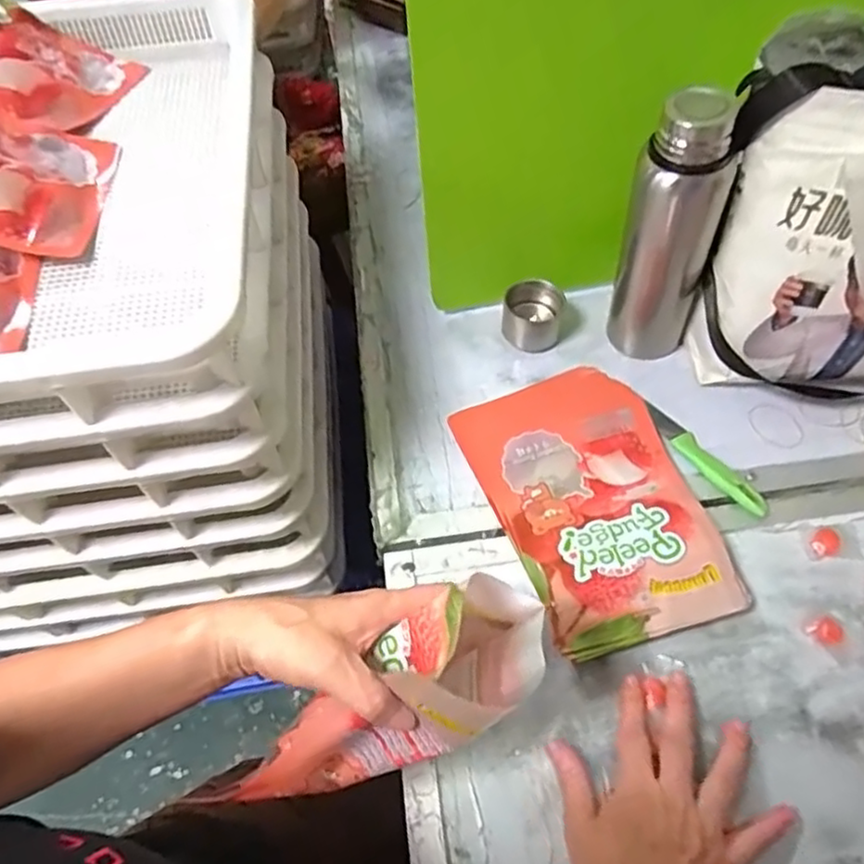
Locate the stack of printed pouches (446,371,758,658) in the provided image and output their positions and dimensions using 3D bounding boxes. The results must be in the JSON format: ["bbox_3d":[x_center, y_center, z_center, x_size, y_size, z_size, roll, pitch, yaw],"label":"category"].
[{"bbox_3d":[0.141,0.053,0.591,0.171,0.034,0.267,-18,56,-8],"label":"stack of printed pouches"}]

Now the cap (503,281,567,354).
[{"bbox_3d":[0.106,-0.122,0.701,0.061,0.051,0.055,7,56,9],"label":"cap"}]

